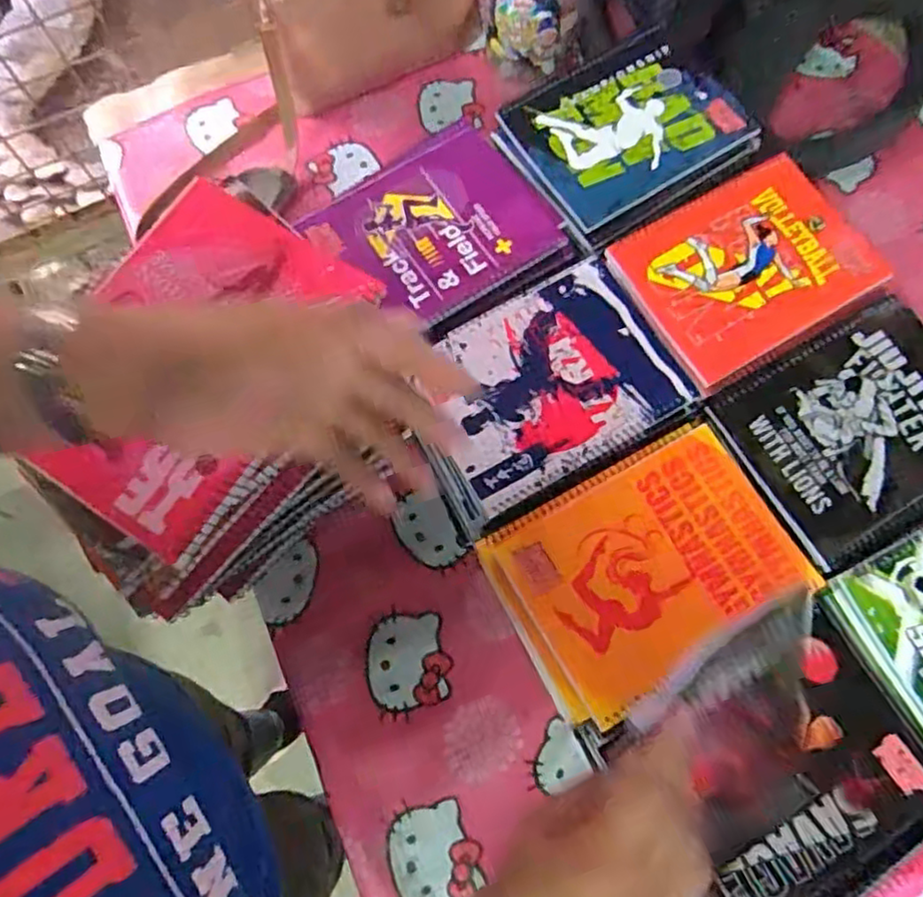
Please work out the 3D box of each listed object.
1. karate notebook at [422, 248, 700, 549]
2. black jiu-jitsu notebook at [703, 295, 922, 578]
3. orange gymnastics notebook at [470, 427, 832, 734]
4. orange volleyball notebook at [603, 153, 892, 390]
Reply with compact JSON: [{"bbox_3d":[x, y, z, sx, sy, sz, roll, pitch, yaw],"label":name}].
[{"bbox_3d":[0.061,-0.049,0.554,0.219,0.008,0.156,-30,75,-8],"label":"karate notebook"},{"bbox_3d":[0.320,-0.015,0.544,0.201,0.008,0.161,-29,75,-8],"label":"black jiu-jitsu notebook"},{"bbox_3d":[0.138,0.087,0.511,0.207,0.008,0.150,-28,75,-8],"label":"orange gymnastics notebook"},{"bbox_3d":[0.250,-0.160,0.590,0.206,0.007,0.151,-29,75,-8],"label":"orange volleyball notebook"}]

